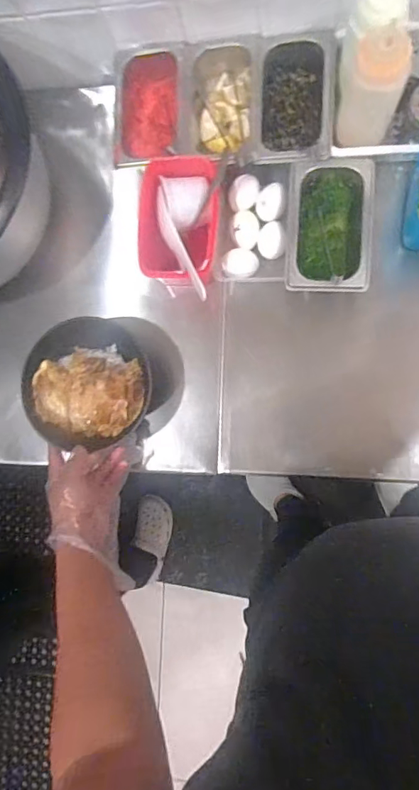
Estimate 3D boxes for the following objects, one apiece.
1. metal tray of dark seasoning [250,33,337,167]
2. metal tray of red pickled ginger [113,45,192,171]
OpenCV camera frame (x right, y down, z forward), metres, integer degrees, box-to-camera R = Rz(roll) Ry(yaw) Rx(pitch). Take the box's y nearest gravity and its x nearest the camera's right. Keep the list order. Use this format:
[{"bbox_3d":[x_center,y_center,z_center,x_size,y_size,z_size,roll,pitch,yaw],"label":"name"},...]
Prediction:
[{"bbox_3d":[0.114,-0.398,0.651,0.104,0.073,0.184,2,87,9],"label":"metal tray of dark seasoning"},{"bbox_3d":[-0.081,-0.406,0.678,0.107,0.068,0.181,-2,87,9],"label":"metal tray of red pickled ginger"}]

